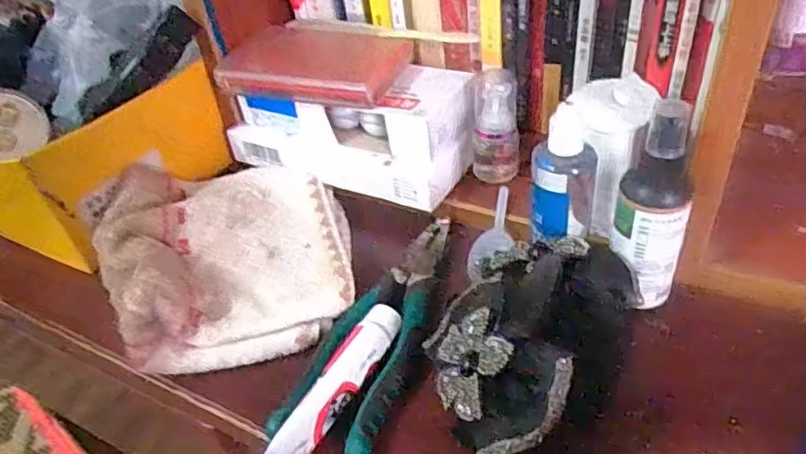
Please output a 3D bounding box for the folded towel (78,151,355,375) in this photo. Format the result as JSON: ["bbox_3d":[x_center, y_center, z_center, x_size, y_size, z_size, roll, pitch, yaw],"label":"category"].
[{"bbox_3d":[-0.129,0.012,0.425,0.176,0.056,0.179,-12,40,-5],"label":"folded towel"}]

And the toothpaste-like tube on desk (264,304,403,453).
[{"bbox_3d":[-0.036,0.089,0.335,0.024,0.027,0.123,13,44,24],"label":"toothpaste-like tube on desk"}]

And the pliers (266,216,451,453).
[{"bbox_3d":[-0.011,0.057,0.381,0.057,0.016,0.189,11,43,21],"label":"pliers"}]

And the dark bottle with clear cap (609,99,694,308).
[{"bbox_3d":[0.140,-0.009,0.333,0.036,0.119,0.030,16,45,26],"label":"dark bottle with clear cap"}]

